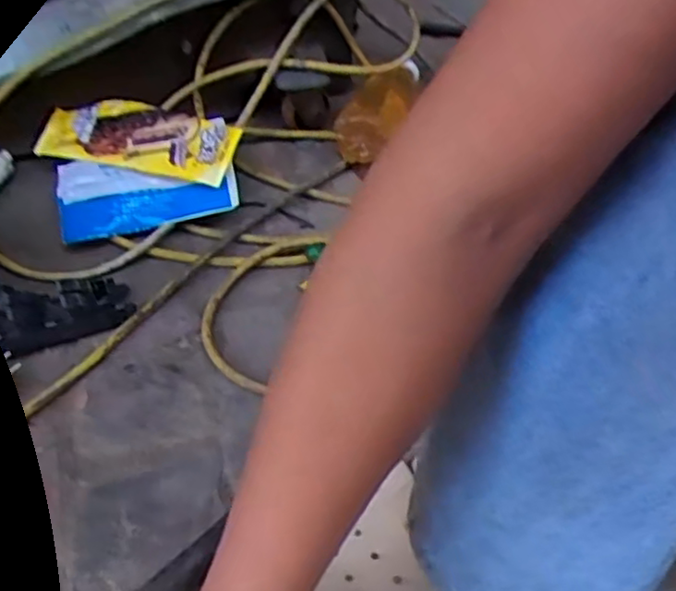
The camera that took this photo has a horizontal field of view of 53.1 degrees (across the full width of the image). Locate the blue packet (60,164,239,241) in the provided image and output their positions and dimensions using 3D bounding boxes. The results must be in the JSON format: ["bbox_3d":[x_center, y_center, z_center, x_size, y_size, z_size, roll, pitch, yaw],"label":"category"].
[{"bbox_3d":[-0.195,-0.107,0.681,0.180,0.012,0.085,-10,68,0],"label":"blue packet"}]

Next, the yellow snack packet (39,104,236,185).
[{"bbox_3d":[-0.212,-0.166,0.707,0.211,0.014,0.079,9,69,11],"label":"yellow snack packet"}]

